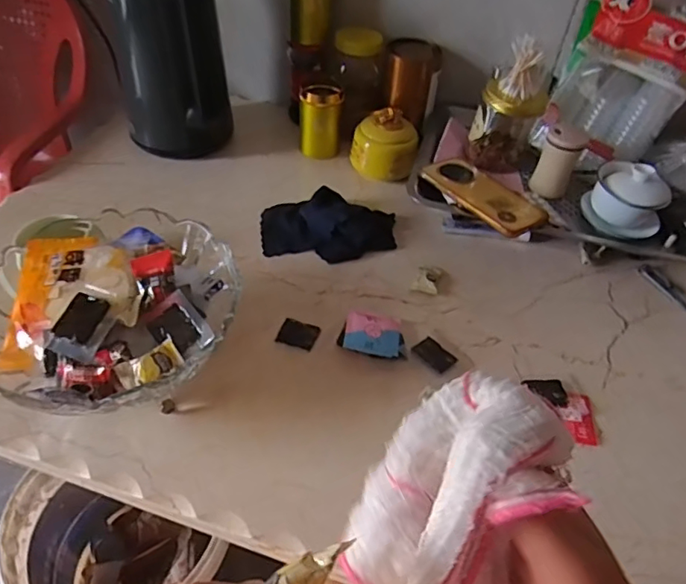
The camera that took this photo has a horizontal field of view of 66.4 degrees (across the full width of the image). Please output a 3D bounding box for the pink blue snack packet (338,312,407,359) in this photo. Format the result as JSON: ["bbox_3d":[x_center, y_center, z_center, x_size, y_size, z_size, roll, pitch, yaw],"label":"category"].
[{"bbox_3d":[0.032,0.048,0.563,0.070,0.020,0.048,4,46,0],"label":"pink blue snack packet"}]

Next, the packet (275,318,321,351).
[{"bbox_3d":[-0.049,0.045,0.570,0.041,0.004,0.034,16,47,11],"label":"packet"}]

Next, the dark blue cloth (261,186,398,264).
[{"bbox_3d":[-0.016,-0.093,0.686,0.179,0.036,0.113,-5,46,-10],"label":"dark blue cloth"}]

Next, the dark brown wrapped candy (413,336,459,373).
[{"bbox_3d":[0.098,0.068,0.560,0.033,0.010,0.043,-31,55,-30],"label":"dark brown wrapped candy"}]

